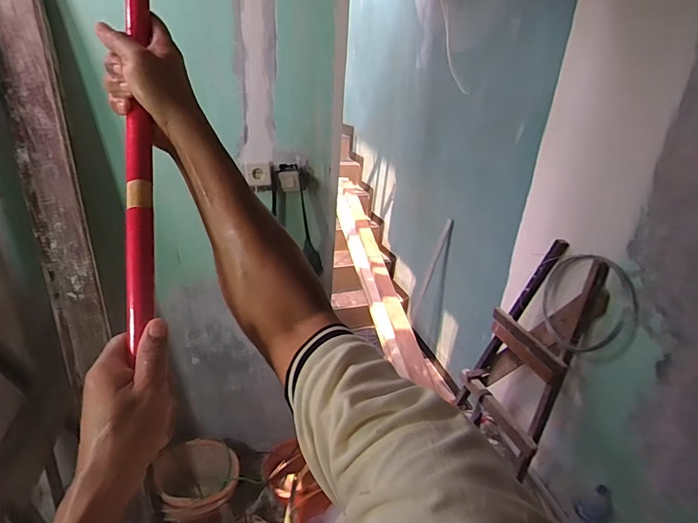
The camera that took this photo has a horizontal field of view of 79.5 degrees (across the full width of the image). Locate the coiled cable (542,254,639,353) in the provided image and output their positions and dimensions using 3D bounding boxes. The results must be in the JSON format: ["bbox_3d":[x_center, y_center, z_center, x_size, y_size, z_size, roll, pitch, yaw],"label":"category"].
[{"bbox_3d":[0.876,0.149,1.558,0.075,0.369,0.352,5,-16,-40],"label":"coiled cable"}]

